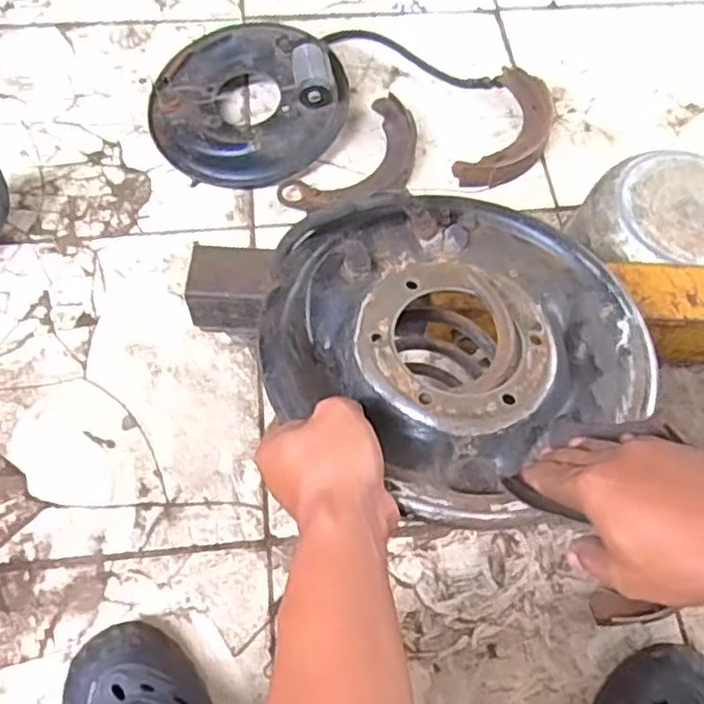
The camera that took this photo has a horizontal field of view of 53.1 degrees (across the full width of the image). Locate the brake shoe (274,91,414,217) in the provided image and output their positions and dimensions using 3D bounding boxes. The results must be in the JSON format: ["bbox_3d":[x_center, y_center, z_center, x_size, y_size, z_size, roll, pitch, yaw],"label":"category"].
[{"bbox_3d":[0.016,-0.252,0.956,0.122,0.030,0.226,36,69,14],"label":"brake shoe"}]

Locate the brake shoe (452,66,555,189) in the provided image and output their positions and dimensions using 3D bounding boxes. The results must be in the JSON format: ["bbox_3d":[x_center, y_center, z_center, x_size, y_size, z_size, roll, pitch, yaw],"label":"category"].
[{"bbox_3d":[0.223,-0.306,0.987,0.098,0.035,0.217,23,66,9],"label":"brake shoe"}]

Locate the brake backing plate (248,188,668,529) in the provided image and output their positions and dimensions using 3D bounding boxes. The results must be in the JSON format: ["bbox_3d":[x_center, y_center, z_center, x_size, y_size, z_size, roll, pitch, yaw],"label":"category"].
[{"bbox_3d":[0.070,-0.019,0.493,0.248,0.049,0.247,1,65,-2],"label":"brake backing plate"}]

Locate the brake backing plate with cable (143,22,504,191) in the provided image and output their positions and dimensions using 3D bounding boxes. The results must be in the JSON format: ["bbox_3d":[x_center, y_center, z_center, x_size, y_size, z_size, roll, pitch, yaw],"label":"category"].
[{"bbox_3d":[-0.047,-0.389,0.995,0.482,0.084,0.251,-23,68,-13],"label":"brake backing plate with cable"}]

